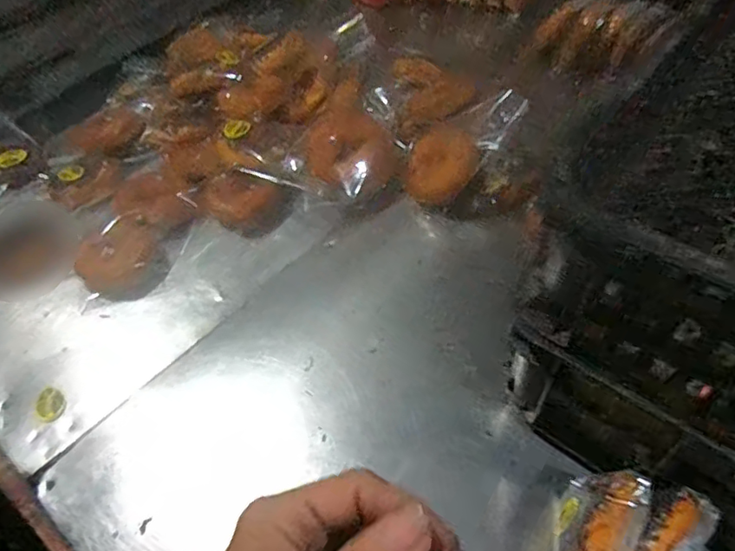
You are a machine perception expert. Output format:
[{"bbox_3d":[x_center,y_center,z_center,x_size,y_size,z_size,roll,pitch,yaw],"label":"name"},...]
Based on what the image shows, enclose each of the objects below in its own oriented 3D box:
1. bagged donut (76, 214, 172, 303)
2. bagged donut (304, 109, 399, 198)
[{"bbox_3d":[-0.292,-0.017,0.666,0.092,0.031,0.096,-3,51,4],"label":"bagged donut"},{"bbox_3d":[-0.017,-0.152,0.707,0.101,0.110,0.038,-46,22,-3],"label":"bagged donut"}]

